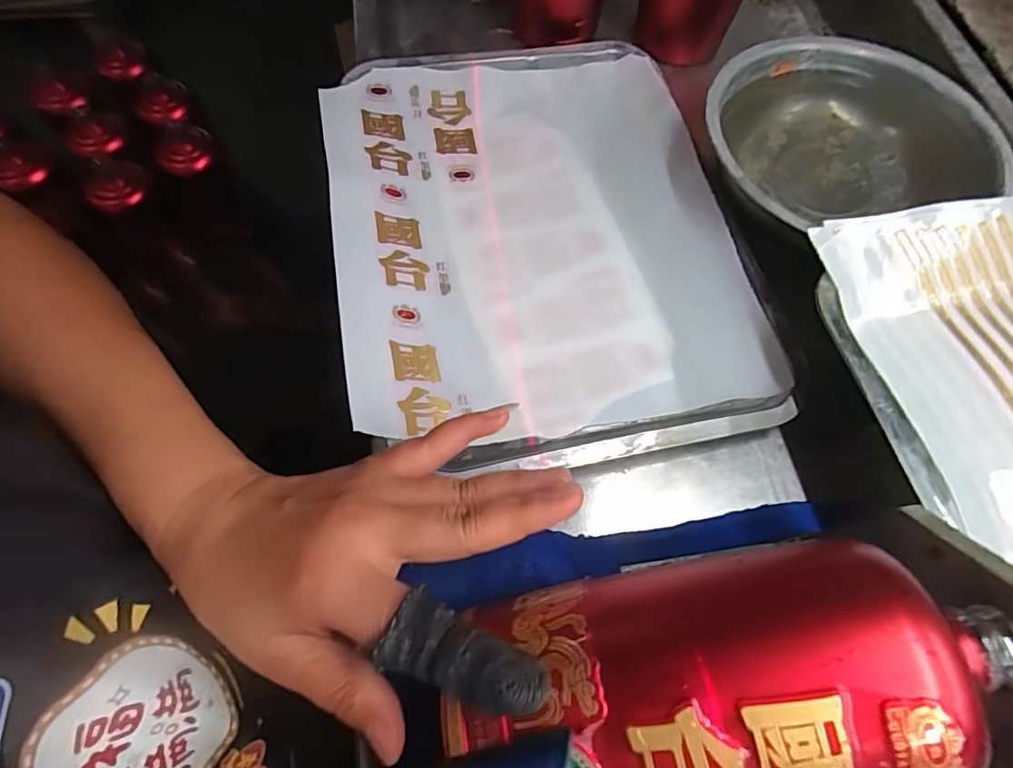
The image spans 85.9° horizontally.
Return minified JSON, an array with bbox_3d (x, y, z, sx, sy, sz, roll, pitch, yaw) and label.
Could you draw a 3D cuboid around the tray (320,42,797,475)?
[{"bbox_3d":[0.022,-0.109,0.376,0.268,0.039,0.344,-12,67,-3],"label":"tray"}]

